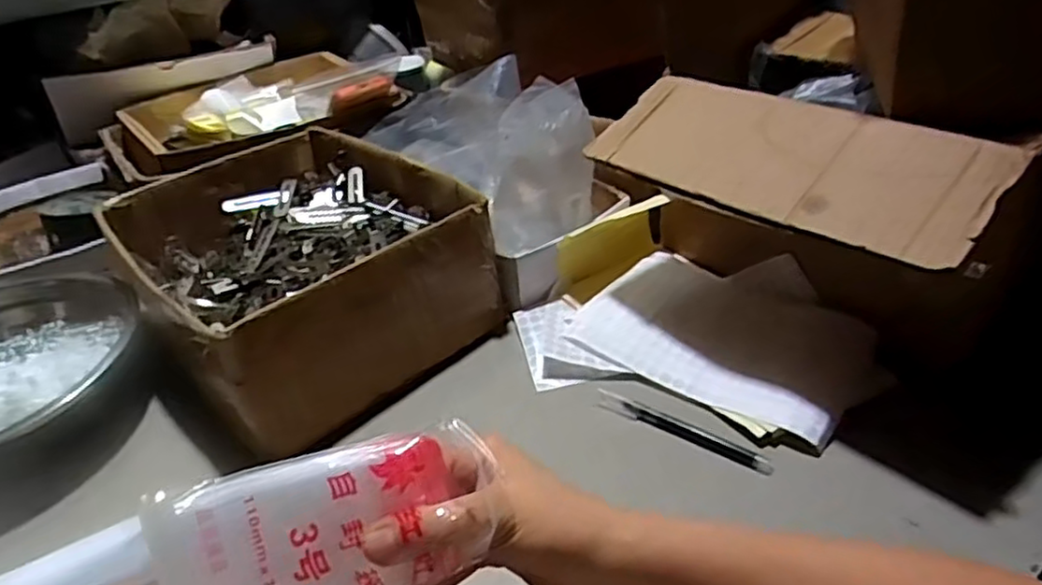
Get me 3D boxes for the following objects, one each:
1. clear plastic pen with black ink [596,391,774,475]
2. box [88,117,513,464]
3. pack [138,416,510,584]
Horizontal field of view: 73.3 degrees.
[{"bbox_3d":[0.120,0.102,0.524,0.135,0.008,0.018,20,43,29],"label":"clear plastic pen with black ink"},{"bbox_3d":[-0.205,-0.033,0.657,0.252,0.119,0.327,-31,41,-31],"label":"box"},{"bbox_3d":[-0.096,0.123,0.336,0.148,0.088,0.022,-14,-6,-7],"label":"pack"}]

